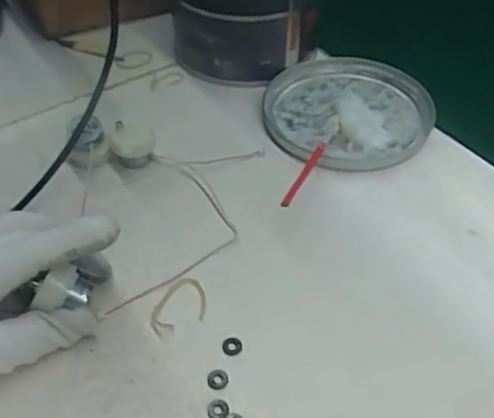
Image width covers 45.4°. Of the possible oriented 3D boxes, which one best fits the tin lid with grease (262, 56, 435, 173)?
[{"bbox_3d":[0.084,-0.081,0.478,0.134,0.017,0.134,0,45,0],"label":"tin lid with grease"}]

